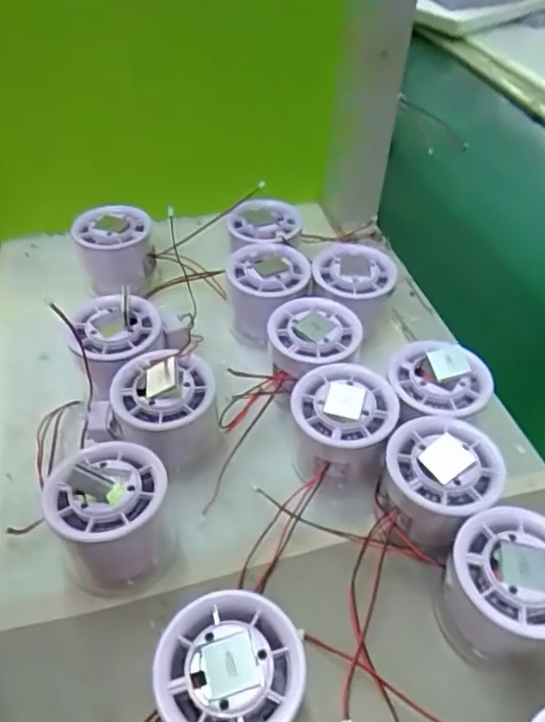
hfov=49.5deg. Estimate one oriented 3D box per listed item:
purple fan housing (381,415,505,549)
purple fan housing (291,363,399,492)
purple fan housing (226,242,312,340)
[{"bbox_3d":[0.084,0.068,0.311,0.053,0.057,0.059,30,52,24],"label":"purple fan housing"},{"bbox_3d":[0.039,0.041,0.338,0.054,0.057,0.059,1,46,-1],"label":"purple fan housing"},{"bbox_3d":[-0.004,-0.042,0.423,0.057,0.062,0.063,4,46,1],"label":"purple fan housing"}]

